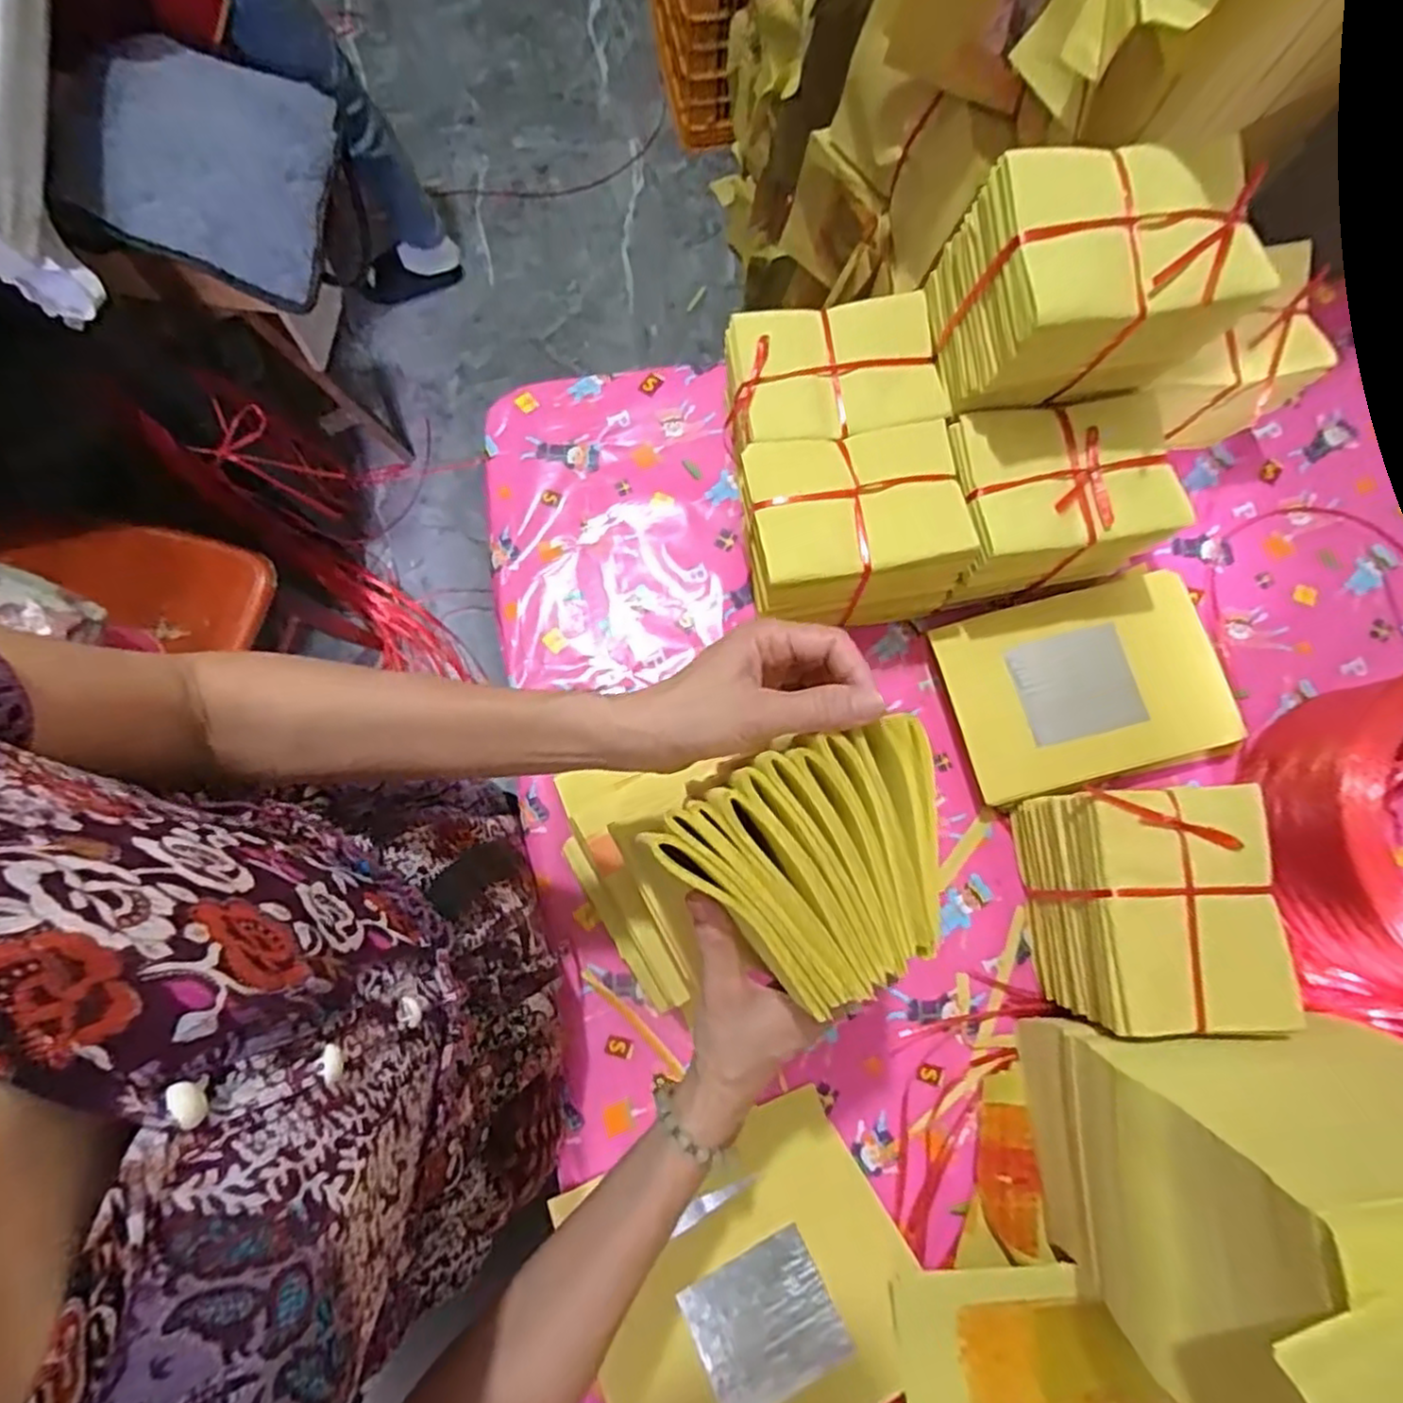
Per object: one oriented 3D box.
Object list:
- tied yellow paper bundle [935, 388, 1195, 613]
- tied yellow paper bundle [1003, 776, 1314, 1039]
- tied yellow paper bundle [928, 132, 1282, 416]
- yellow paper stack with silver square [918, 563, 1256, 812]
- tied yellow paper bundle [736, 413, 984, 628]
[{"bbox_3d":[0.289,-0.164,0.621,0.166,0.146,0.123,-9,78,-3],"label":"tied yellow paper bundle"},{"bbox_3d":[0.338,0.156,0.555,0.121,0.143,0.167,-4,78,-2],"label":"tied yellow paper bundle"},{"bbox_3d":[0.276,-0.299,0.515,0.167,0.128,0.120,-7,78,-2],"label":"tied yellow paper bundle"},{"bbox_3d":[0.342,-0.011,0.644,0.232,0.044,0.171,-14,79,-4],"label":"yellow paper stack with silver square"},{"bbox_3d":[0.123,-0.140,0.615,0.168,0.129,0.137,-9,78,-3],"label":"tied yellow paper bundle"}]

